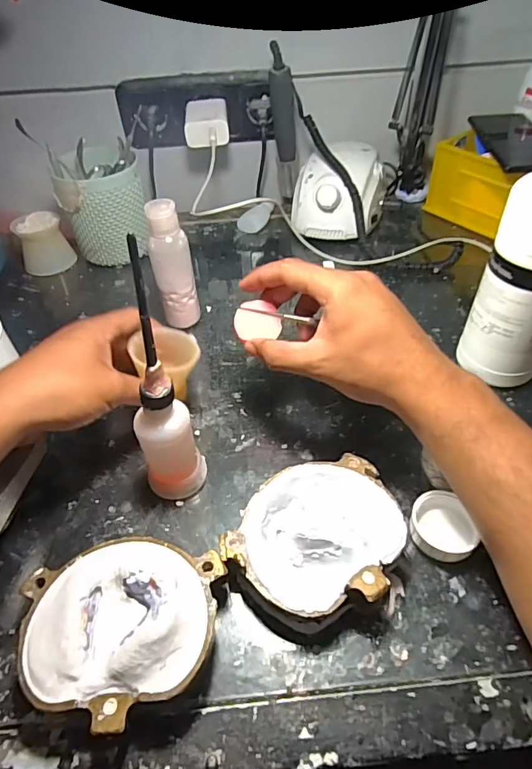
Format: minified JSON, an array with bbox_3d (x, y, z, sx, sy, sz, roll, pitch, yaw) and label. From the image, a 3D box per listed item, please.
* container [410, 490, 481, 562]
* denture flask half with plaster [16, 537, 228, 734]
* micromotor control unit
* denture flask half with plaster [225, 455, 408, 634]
[{"bbox_3d":[0.123,0.096,0.323,0.051,0.017,0.045,-34,54,-26],"label":"container"},{"bbox_3d":[-0.086,0.140,0.275,0.114,0.040,0.097,3,47,6],"label":"denture flask half with plaster"},{"bbox_3d":[0.095,-0.249,0.600,0.107,0.071,0.126,11,48,13],"label":"micromotor control unit"},{"bbox_3d":[0.037,0.100,0.311,0.099,0.035,0.116,25,53,25],"label":"denture flask half with plaster"}]

